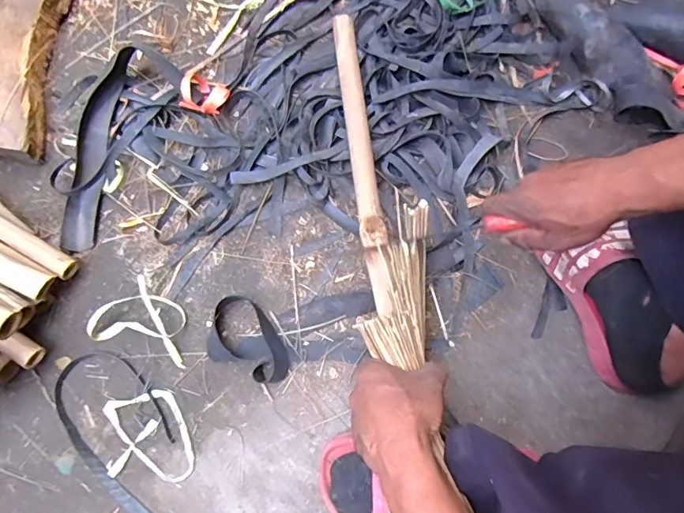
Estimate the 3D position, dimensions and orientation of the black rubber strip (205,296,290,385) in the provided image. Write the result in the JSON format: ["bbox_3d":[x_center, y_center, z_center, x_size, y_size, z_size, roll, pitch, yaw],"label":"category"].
[{"bbox_3d":[-0.111,0.101,0.575,0.108,0.025,0.081,23,77,7],"label":"black rubber strip"}]

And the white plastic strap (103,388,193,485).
[{"bbox_3d":[-0.228,0.215,0.552,0.096,0.005,0.106,-14,76,-3],"label":"white plastic strap"}]

